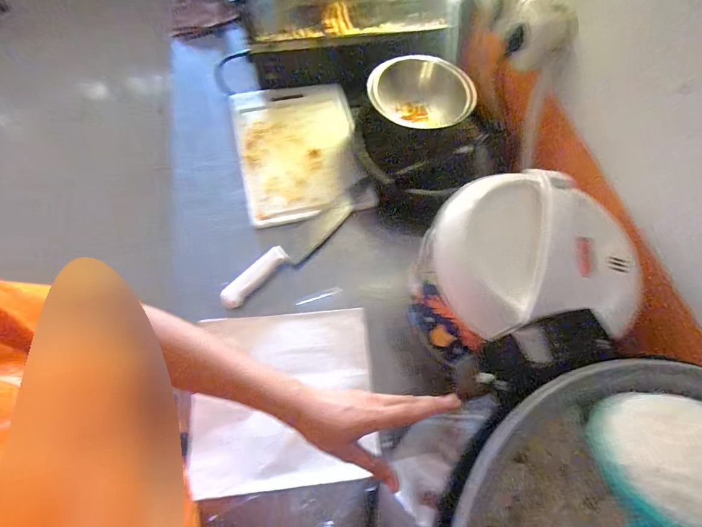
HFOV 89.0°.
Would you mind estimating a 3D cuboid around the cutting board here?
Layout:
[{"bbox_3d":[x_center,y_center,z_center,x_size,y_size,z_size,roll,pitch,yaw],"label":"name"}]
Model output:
[{"bbox_3d":[-0.112,-0.247,0.754,0.241,0.023,0.339,-13,69,-6],"label":"cutting board"}]

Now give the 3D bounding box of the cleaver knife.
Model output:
[{"bbox_3d":[-0.090,-0.043,0.658,0.340,0.022,0.061,-37,73,-17],"label":"cleaver knife"}]

